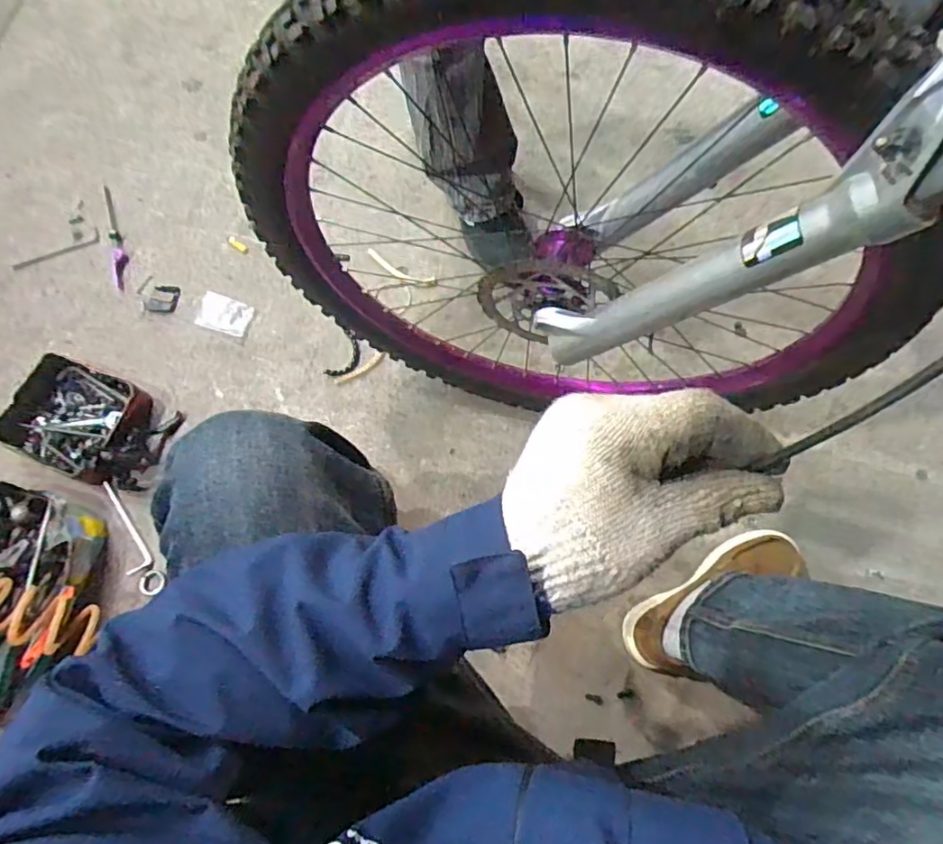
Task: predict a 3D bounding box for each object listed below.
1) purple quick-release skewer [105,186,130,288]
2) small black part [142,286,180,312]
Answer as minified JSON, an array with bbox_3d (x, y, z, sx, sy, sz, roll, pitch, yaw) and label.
[{"bbox_3d":[-0.551,-0.283,0.930,0.018,0.022,0.174,-15,76,-4],"label":"purple quick-release skewer"},{"bbox_3d":[-0.480,-0.192,0.930,0.044,0.015,0.045,9,76,2],"label":"small black part"}]

